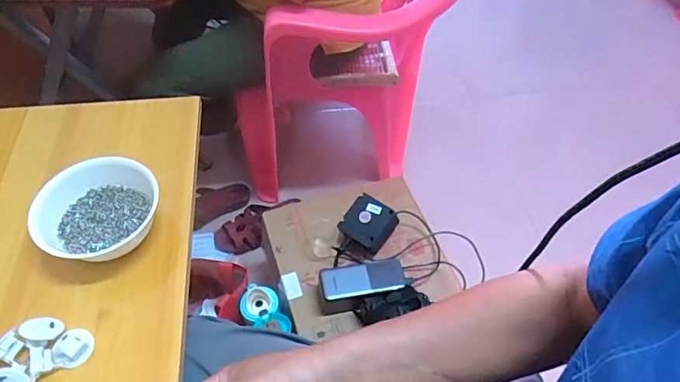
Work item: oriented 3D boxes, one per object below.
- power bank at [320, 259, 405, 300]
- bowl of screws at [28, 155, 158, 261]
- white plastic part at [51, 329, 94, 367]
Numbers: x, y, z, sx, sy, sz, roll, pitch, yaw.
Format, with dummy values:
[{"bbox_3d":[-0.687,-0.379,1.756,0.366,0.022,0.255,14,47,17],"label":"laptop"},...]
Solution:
[{"bbox_3d":[0.037,0.135,0.696,0.129,0.017,0.054,-11,55,-10],"label":"power bank"},{"bbox_3d":[-0.242,0.015,0.459,0.109,0.052,0.112,1,54,-2],"label":"bowl of screws"},{"bbox_3d":[-0.230,0.135,0.391,0.027,0.013,0.031,9,54,4],"label":"white plastic part"}]

